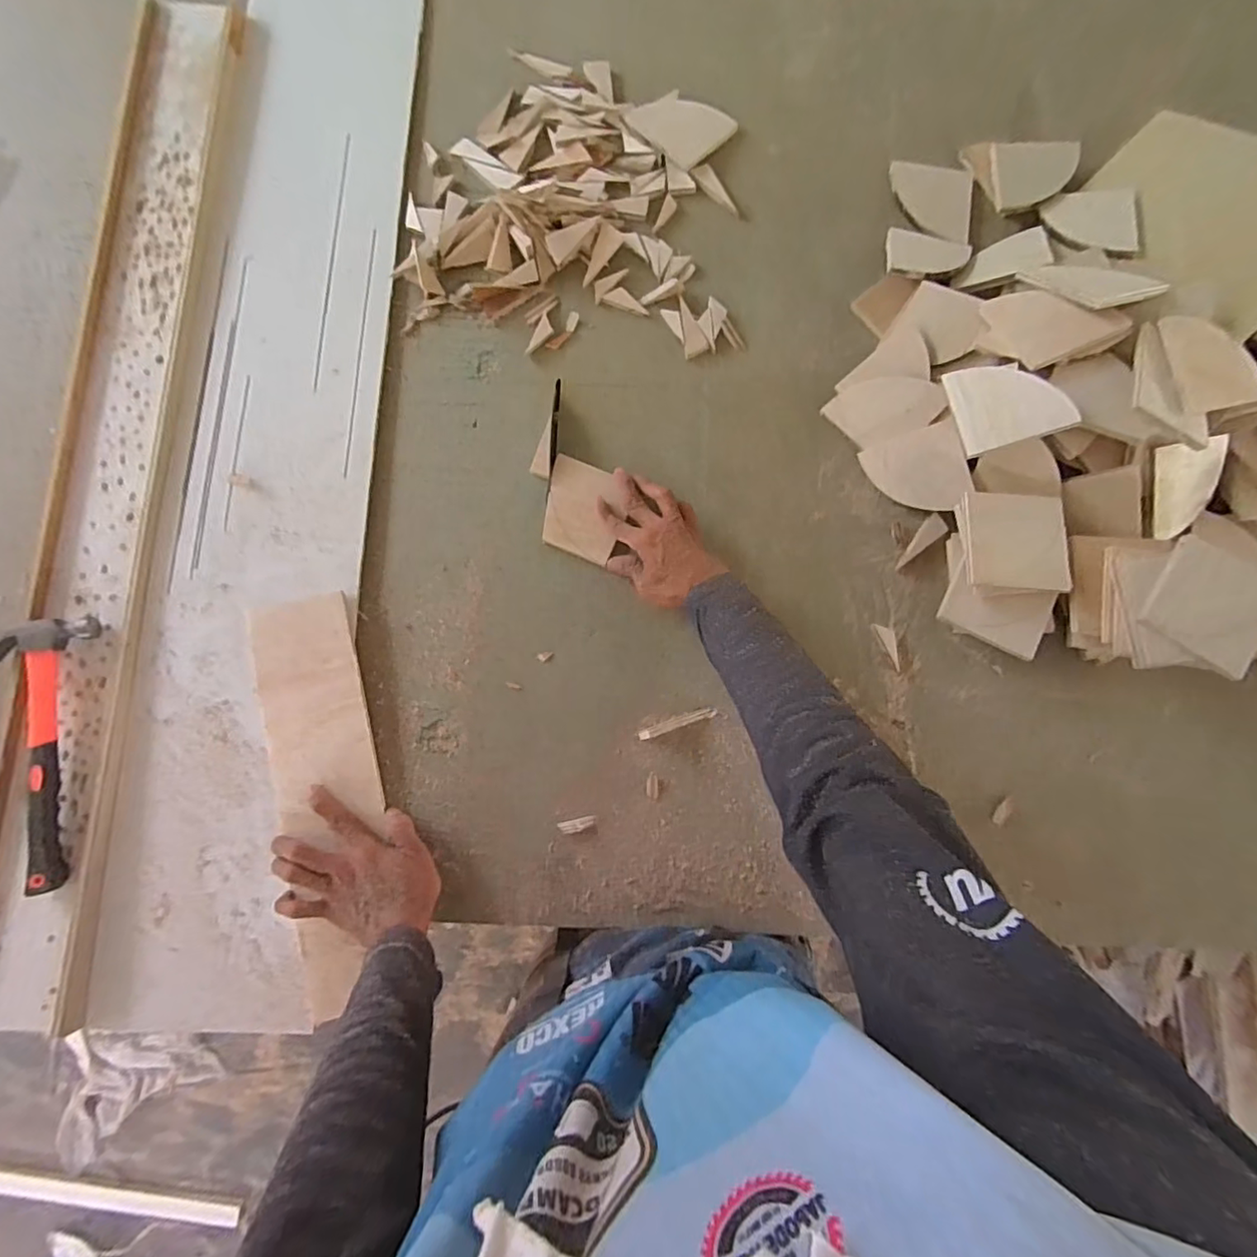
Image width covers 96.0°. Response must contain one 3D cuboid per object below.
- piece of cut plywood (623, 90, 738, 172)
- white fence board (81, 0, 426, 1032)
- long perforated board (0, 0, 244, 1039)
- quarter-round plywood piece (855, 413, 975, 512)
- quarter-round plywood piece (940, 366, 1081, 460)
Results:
[{"bbox_3d":[0.065,-0.626,0.700,0.109,0.006,0.096,43,83,2],"label":"piece of cut plywood"},{"bbox_3d":[-0.396,-0.264,0.642,0.219,0.023,1.322,3,83,-2],"label":"white fence board"},{"bbox_3d":[-0.566,-0.175,0.615,0.117,0.029,1.135,4,83,-2],"label":"long perforated board"},{"bbox_3d":[0.325,-0.173,0.634,0.096,0.009,0.093,-19,86,30],"label":"quarter-round plywood piece"},{"bbox_3d":[0.395,-0.237,0.588,0.099,0.010,0.096,-14,75,29],"label":"quarter-round plywood piece"}]

